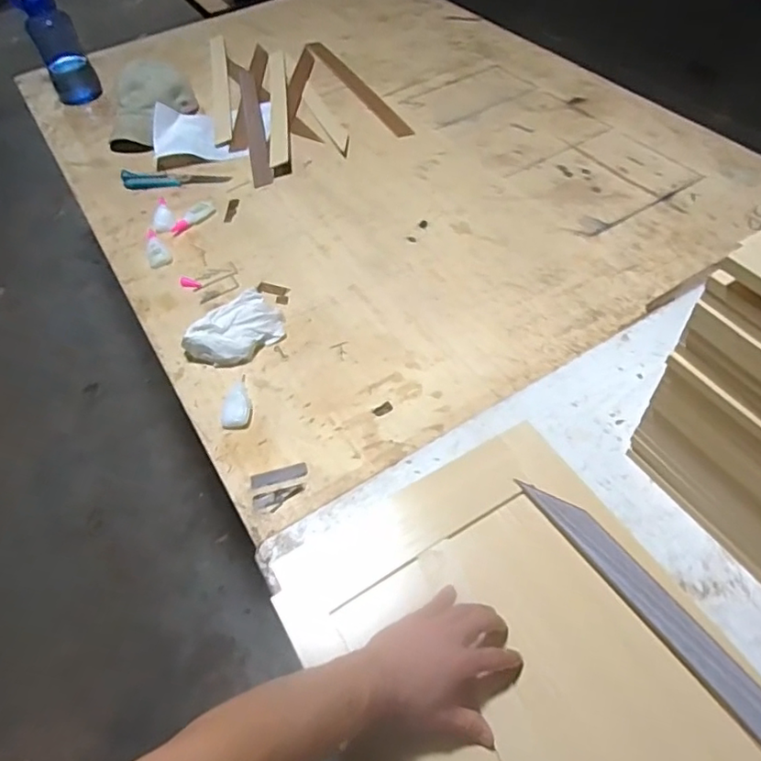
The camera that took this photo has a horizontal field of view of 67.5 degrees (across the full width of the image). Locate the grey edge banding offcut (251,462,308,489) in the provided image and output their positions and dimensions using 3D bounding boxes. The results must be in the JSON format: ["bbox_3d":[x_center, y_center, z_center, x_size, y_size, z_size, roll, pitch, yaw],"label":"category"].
[{"bbox_3d":[-0.140,0.132,0.789,0.077,0.006,0.022,-15,54,-8],"label":"grey edge banding offcut"}]

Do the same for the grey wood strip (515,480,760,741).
[{"bbox_3d":[0.349,0.303,0.568,0.039,0.011,0.540,-30,58,-18],"label":"grey wood strip"}]

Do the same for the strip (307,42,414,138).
[{"bbox_3d":[-0.066,-0.754,1.444,0.041,0.007,0.556,-23,56,-14],"label":"strip"}]

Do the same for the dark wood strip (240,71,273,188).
[{"bbox_3d":[-0.302,-0.623,1.361,0.043,0.008,0.515,-11,54,-5],"label":"dark wood strip"}]

